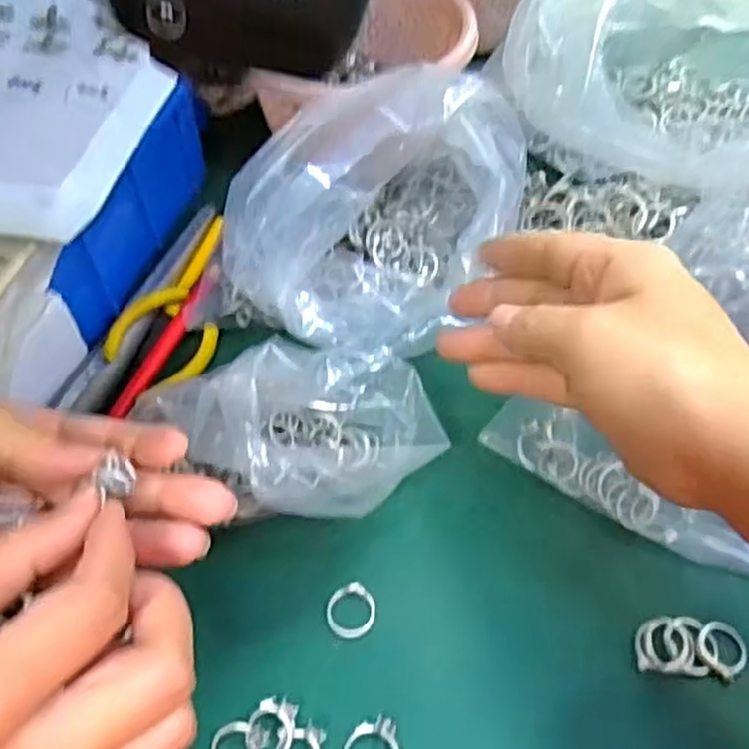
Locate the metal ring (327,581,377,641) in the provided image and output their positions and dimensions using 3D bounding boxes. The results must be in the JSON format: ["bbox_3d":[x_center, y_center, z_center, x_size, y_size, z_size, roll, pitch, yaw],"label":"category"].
[{"bbox_3d":[-0.010,0.103,0.334,0.021,0.004,0.024,0,52,3],"label":"metal ring"}]

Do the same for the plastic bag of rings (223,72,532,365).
[{"bbox_3d":[0.005,-0.079,0.398,0.159,0.101,0.113,-32,57,-20],"label":"plastic bag of rings"}]

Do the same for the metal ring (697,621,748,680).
[{"bbox_3d":[0.146,0.114,0.320,0.021,0.004,0.021,-2,52,2],"label":"metal ring"}]

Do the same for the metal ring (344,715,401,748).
[{"bbox_3d":[-0.001,0.148,0.298,0.022,0.004,0.026,0,52,3],"label":"metal ring"}]

